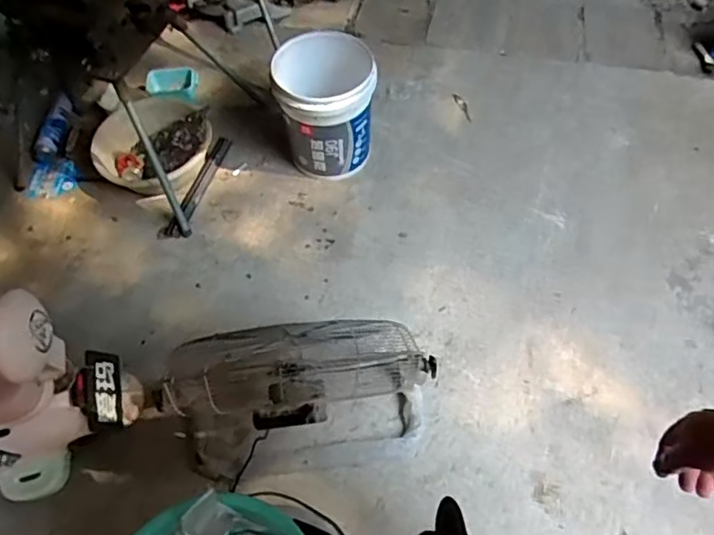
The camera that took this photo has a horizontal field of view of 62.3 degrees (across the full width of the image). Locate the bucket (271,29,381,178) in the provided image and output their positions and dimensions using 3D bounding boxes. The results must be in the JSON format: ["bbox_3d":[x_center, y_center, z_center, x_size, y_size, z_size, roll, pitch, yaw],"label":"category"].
[{"bbox_3d":[-0.092,-0.516,1.844,0.305,0.358,0.318,-2,58,3],"label":"bucket"}]

